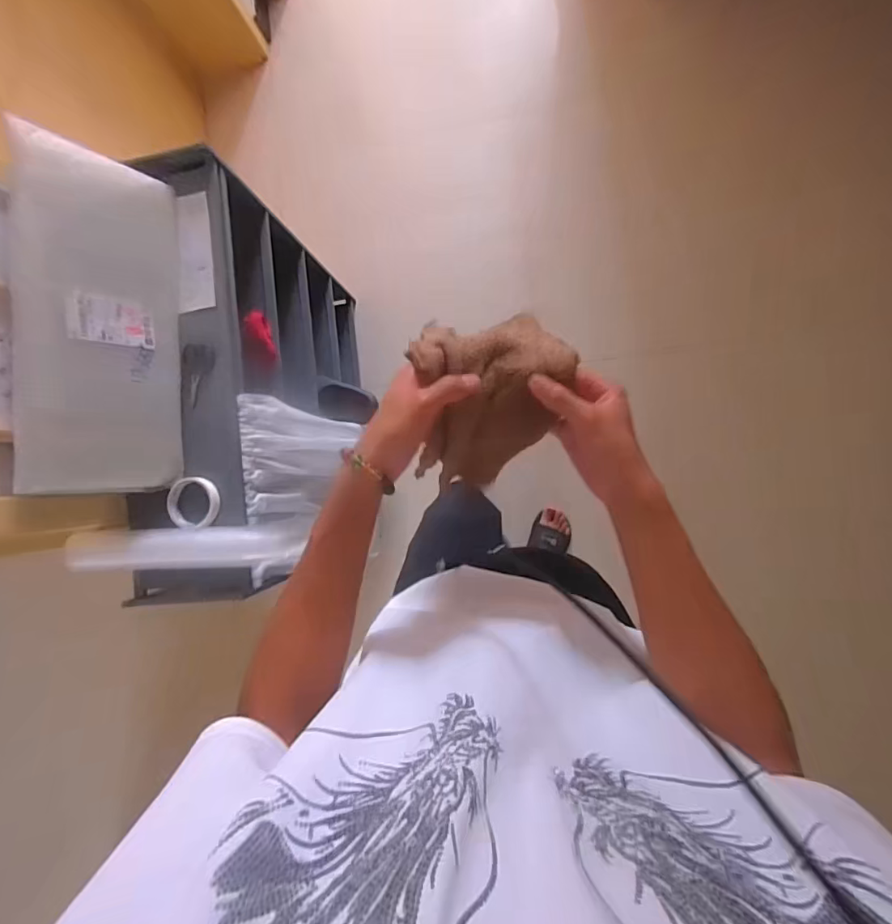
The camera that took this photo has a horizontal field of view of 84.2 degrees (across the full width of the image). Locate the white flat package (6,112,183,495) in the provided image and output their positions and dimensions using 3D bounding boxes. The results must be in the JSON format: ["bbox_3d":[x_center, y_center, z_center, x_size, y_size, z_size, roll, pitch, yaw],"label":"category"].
[{"bbox_3d":[-0.531,-0.214,0.770,0.019,0.233,0.512,2,92,27],"label":"white flat package"}]

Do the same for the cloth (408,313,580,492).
[{"bbox_3d":[0.045,-0.063,0.496,0.166,0.111,0.156,-16,93,1],"label":"cloth"}]

